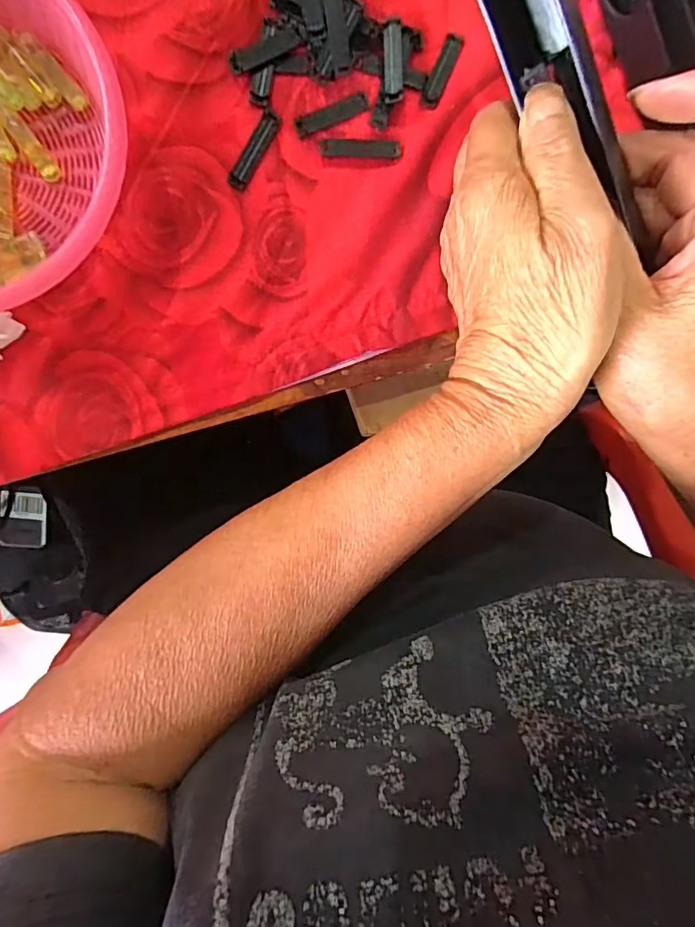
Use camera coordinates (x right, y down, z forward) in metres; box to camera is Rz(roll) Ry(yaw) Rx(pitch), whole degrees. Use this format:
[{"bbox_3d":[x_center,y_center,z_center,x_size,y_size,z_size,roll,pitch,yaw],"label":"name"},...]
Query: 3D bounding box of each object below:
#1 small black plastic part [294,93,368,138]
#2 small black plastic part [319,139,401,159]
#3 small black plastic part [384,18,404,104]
[{"bbox_3d":[-0.009,-0.201,0.291,0.045,0.004,0.011,-27,99,-4],"label":"small black plastic part"},{"bbox_3d":[0.008,-0.183,0.294,0.046,0.004,0.010,-2,96,-7],"label":"small black plastic part"},{"bbox_3d":[0.026,-0.228,0.287,0.011,0.004,0.042,-2,96,-7],"label":"small black plastic part"}]

